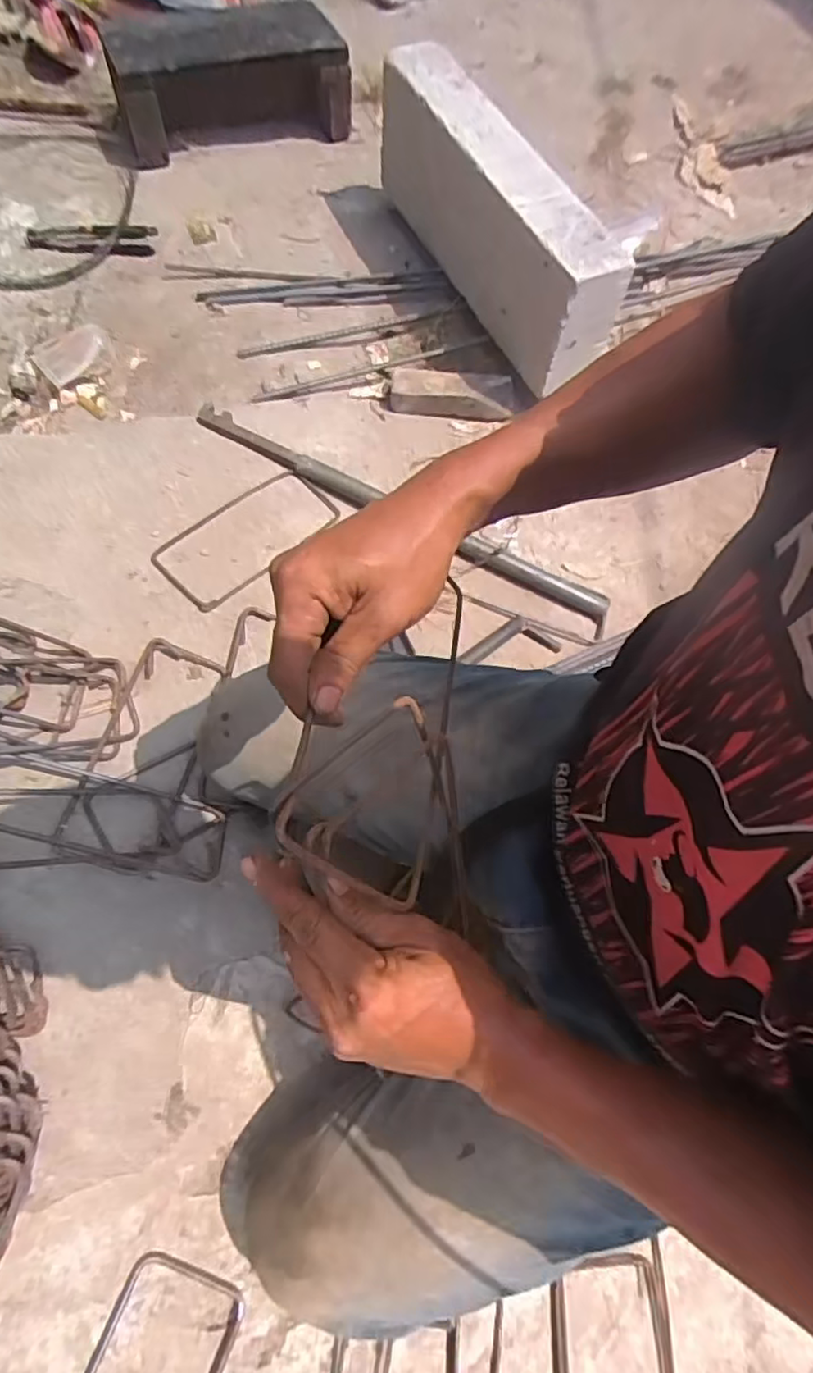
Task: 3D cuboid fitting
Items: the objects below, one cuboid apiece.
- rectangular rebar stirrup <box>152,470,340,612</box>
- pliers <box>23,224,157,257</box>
[{"bbox_3d":[-0.204,-0.197,0.842,0.116,0.013,0.245,42,61,6],"label":"rectangular rebar stirrup"},{"bbox_3d":[-0.553,-0.777,1.121,0.227,0.012,0.075,-1,69,0],"label":"pliers"}]

